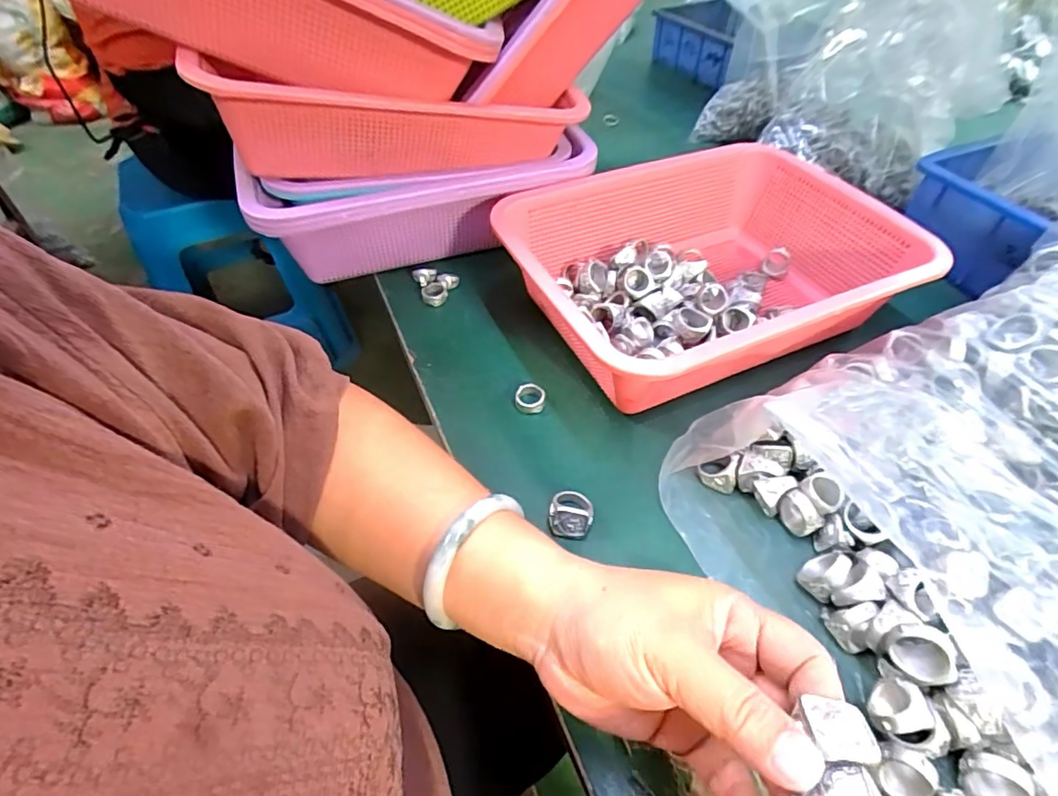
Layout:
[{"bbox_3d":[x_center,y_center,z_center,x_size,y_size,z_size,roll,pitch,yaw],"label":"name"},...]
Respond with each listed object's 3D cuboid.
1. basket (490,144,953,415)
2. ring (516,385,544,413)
[{"bbox_3d":[0.140,-0.105,0.447,0.297,0.079,0.218,-20,53,-17],"label":"basket"},{"bbox_3d":[0.001,-0.001,0.404,0.022,0.011,0.023,1,50,-1],"label":"ring"}]

